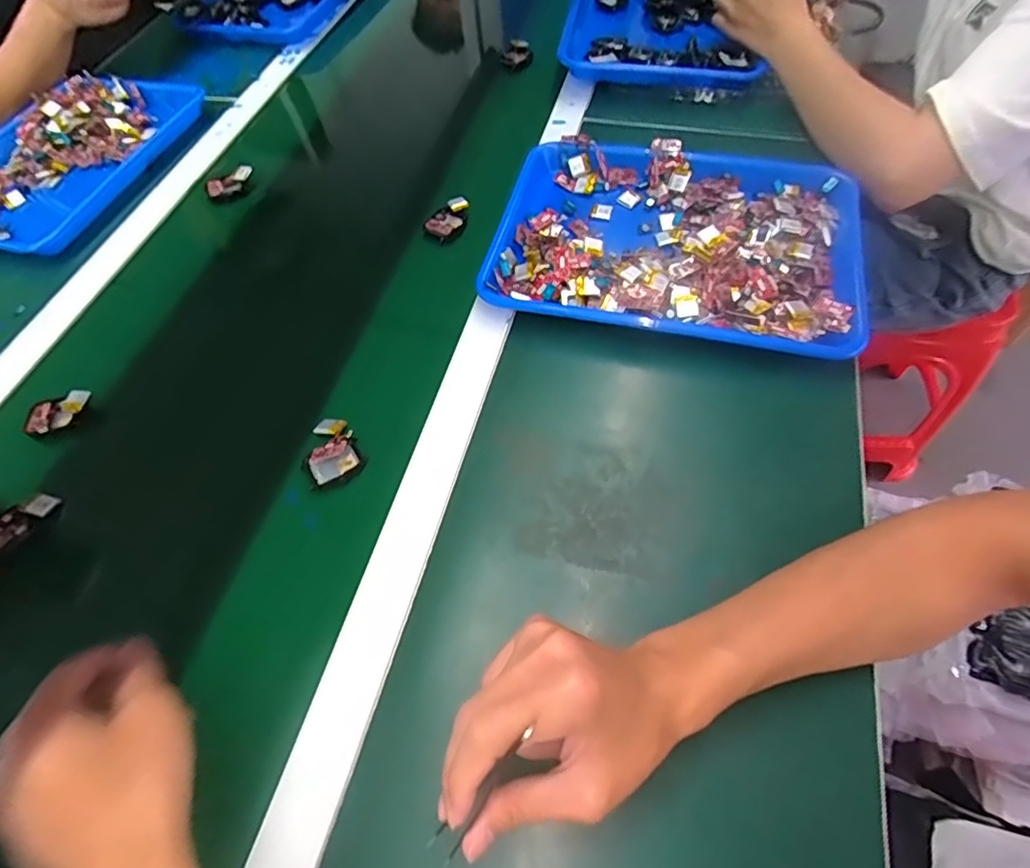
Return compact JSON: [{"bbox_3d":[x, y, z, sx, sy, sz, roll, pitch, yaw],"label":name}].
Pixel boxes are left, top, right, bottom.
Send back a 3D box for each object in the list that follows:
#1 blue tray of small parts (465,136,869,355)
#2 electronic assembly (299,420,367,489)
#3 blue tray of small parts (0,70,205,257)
[{"bbox_3d":[0.154,-0.186,0.538,0.337,0.047,0.252,11,58,11],"label":"blue tray of small parts"},{"bbox_3d":[-0.152,0.012,0.449,0.044,0.022,0.054,-27,59,-13],"label":"electronic assembly"},{"bbox_3d":[-0.575,-0.348,0.695,0.238,0.047,0.329,12,58,12],"label":"blue tray of small parts"}]

